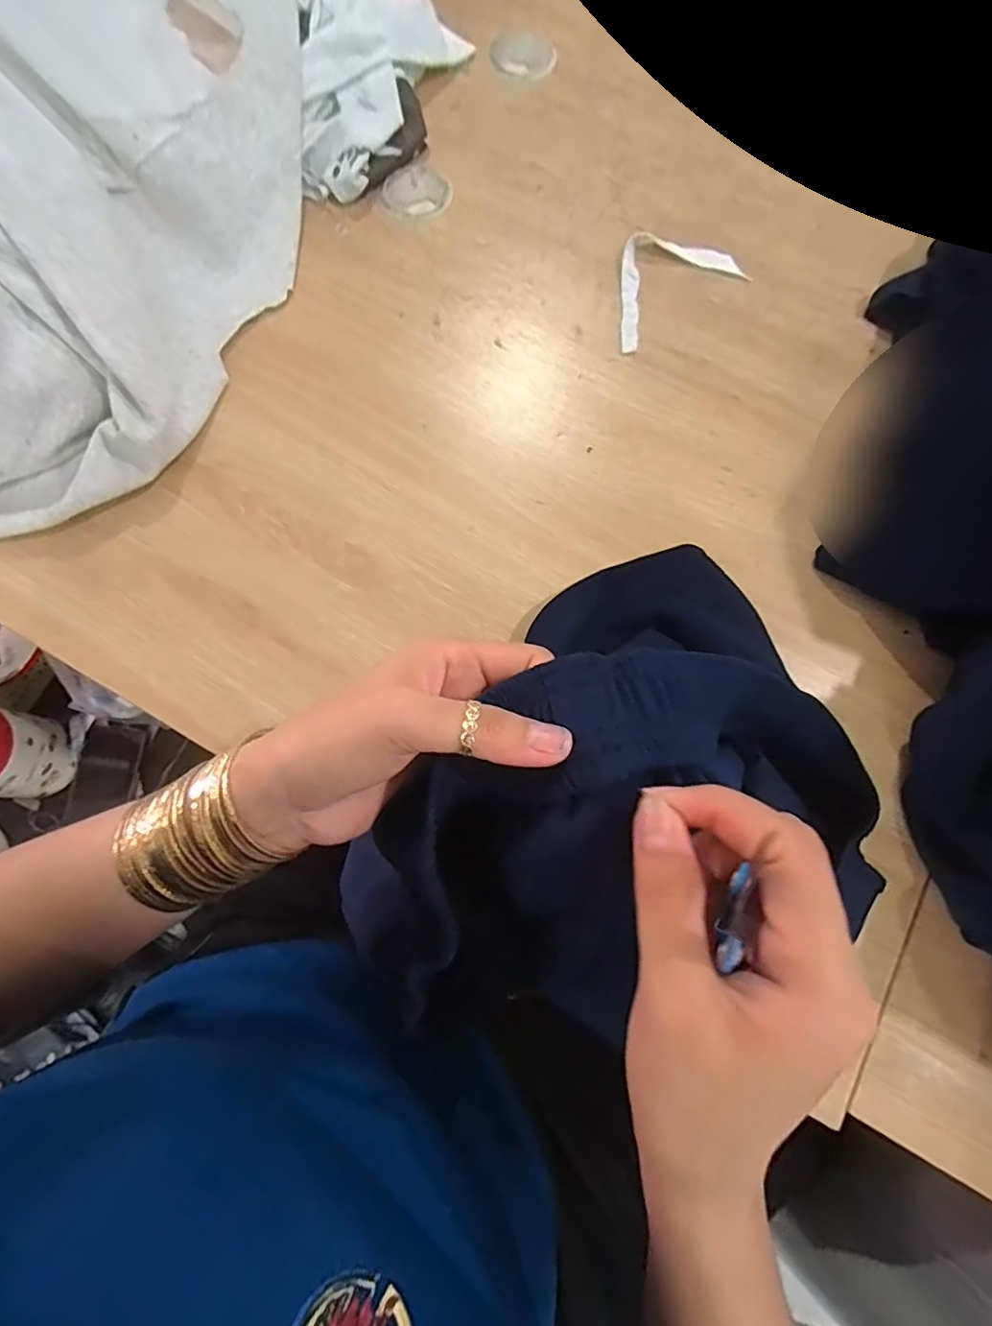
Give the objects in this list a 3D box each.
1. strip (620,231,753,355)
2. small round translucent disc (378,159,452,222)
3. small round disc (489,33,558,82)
[{"bbox_3d":[0.141,-0.333,0.485,0.132,0.006,0.088,-34,80,-8],"label":"strip"},{"bbox_3d":[-0.071,-0.424,0.507,0.060,0.008,0.051,-42,81,-10],"label":"small round translucent disc"},{"bbox_3d":[0.027,-0.588,0.546,0.062,0.005,0.055,35,79,7],"label":"small round disc"}]

